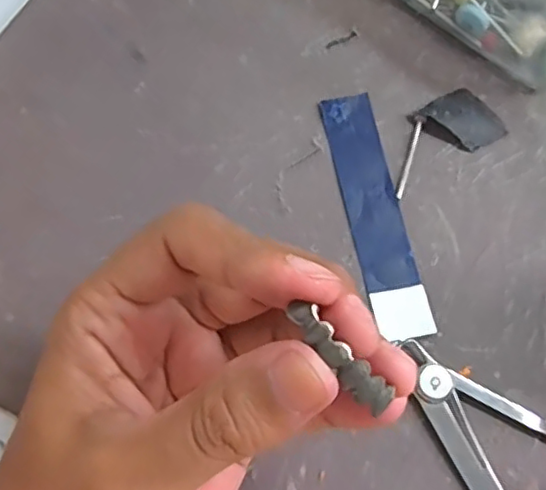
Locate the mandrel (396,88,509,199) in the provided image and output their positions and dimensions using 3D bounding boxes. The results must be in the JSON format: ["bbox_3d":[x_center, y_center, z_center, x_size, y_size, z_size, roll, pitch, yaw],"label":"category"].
[{"bbox_3d":[0.067,-0.044,0.255,0.055,0.007,0.027,-33,75,-12],"label":"mandrel"}]

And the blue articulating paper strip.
[{"bbox_3d":[0.040,-0.013,0.244,0.021,0.004,0.101,-10,71,-6],"label":"blue articulating paper strip"}]

